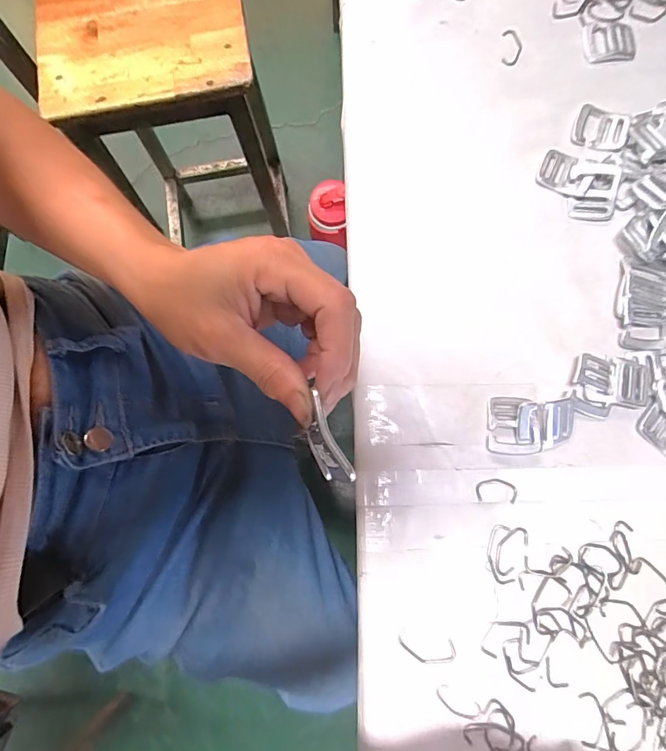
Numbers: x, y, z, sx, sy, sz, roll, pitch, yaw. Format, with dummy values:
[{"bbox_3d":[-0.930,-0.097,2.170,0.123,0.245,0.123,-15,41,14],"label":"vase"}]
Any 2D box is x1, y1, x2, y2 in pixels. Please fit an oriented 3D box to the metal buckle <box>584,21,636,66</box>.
[{"bbox_3d":[0.265,-0.319,0.412,0.044,0.009,0.051,7,79,3],"label":"metal buckle"}]

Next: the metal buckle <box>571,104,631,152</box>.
[{"bbox_3d":[0.240,-0.221,0.387,0.045,0.007,0.043,22,80,5],"label":"metal buckle"}]

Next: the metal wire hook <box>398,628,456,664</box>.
[{"bbox_3d":[0.065,0.191,0.300,0.040,0.004,0.018,12,79,4],"label":"metal wire hook"}]

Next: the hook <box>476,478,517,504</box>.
[{"bbox_3d":[0.121,0.085,0.319,0.030,0.004,0.017,3,79,2],"label":"hook"}]

